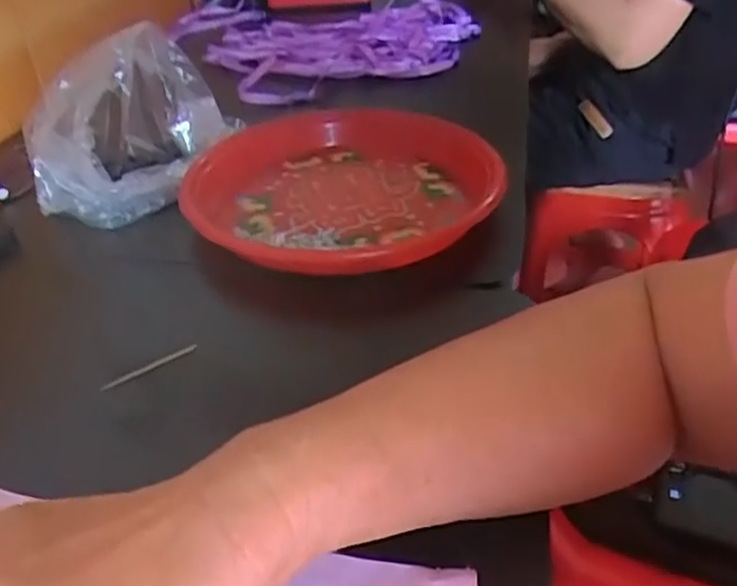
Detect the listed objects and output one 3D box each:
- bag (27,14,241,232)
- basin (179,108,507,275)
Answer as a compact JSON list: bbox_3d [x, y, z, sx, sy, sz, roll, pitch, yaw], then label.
[{"bbox_3d":[-0.188,-0.132,0.555,0.082,0.109,0.167,19,40,27],"label":"bag"},{"bbox_3d":[-0.016,-0.082,0.550,0.223,0.042,0.223,-2,35,1],"label":"basin"}]

